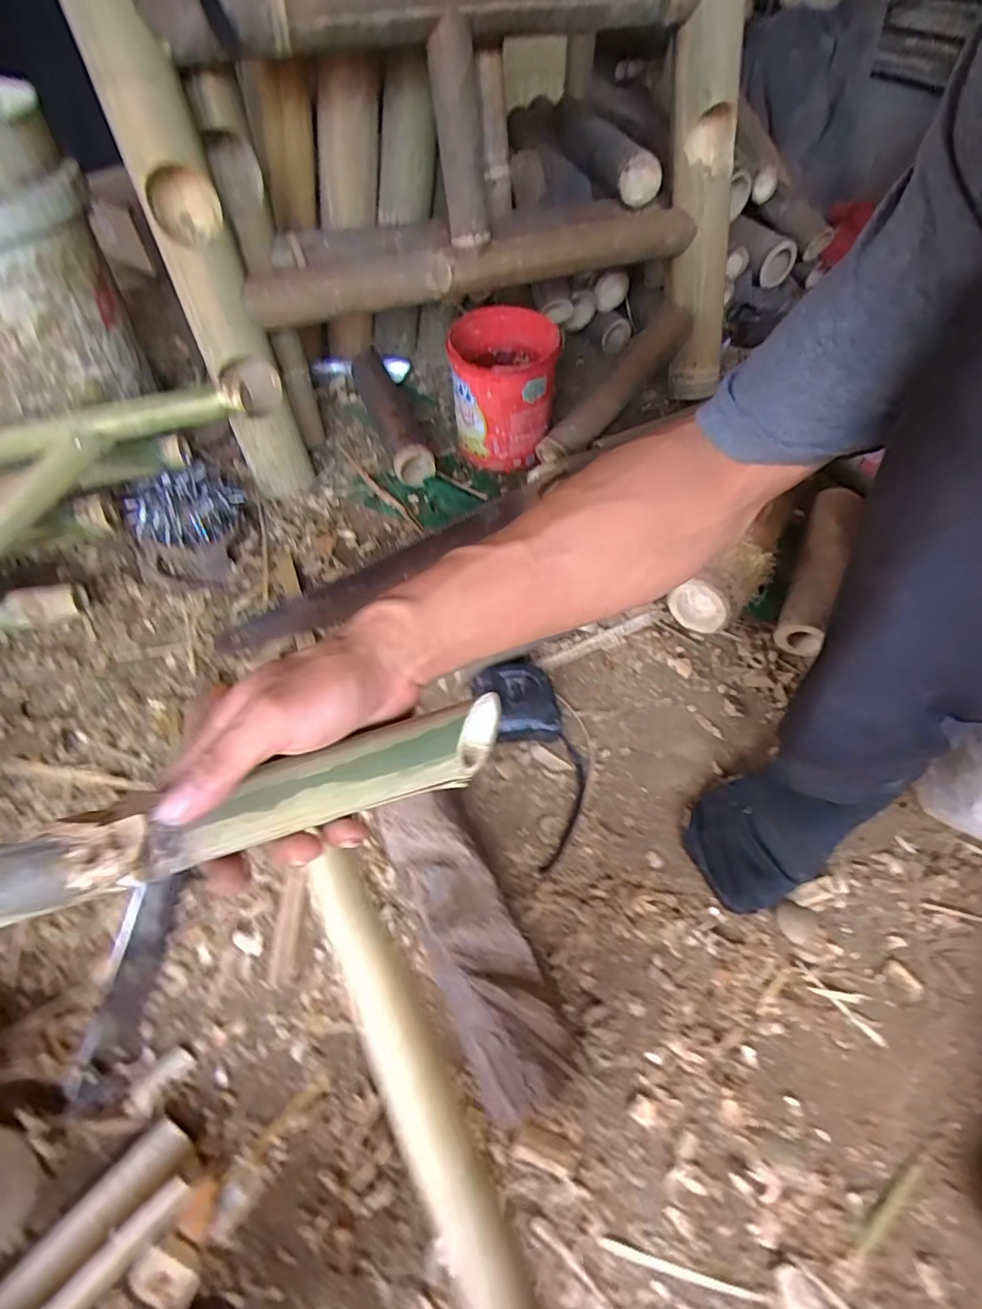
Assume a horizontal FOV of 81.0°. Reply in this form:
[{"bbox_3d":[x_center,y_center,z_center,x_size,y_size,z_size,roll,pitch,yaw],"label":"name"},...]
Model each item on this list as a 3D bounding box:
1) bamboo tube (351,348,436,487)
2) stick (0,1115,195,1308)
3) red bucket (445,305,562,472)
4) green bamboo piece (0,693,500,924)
[{"bbox_3d":[-0.148,-0.354,0.830,0.053,0.058,0.293,-18,56,-11],"label":"bamboo tube"},{"bbox_3d":[-0.266,0.375,0.365,0.034,0.018,0.150,37,63,23],"label":"stick"},{"bbox_3d":[0.016,-0.363,0.791,0.130,0.151,0.149,4,56,3],"label":"red bucket"},{"bbox_3d":[-0.121,0.074,0.260,0.268,0.035,0.031,-15,57,-14],"label":"green bamboo piece"}]

